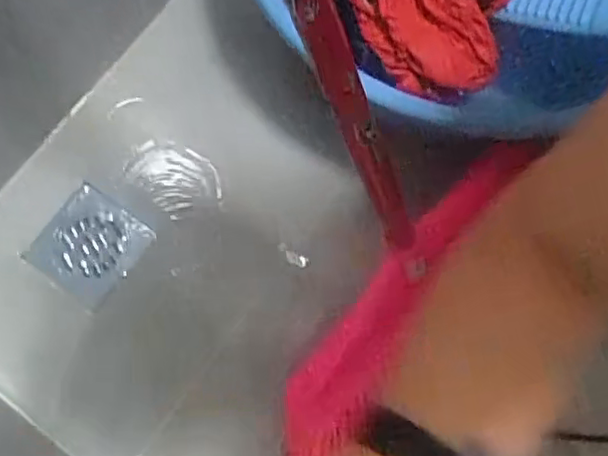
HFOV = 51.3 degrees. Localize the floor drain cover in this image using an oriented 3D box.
[{"bbox_3d":[-0.222,0.017,0.651,0.096,0.010,0.102,33,76,8],"label":"floor drain cover"}]

